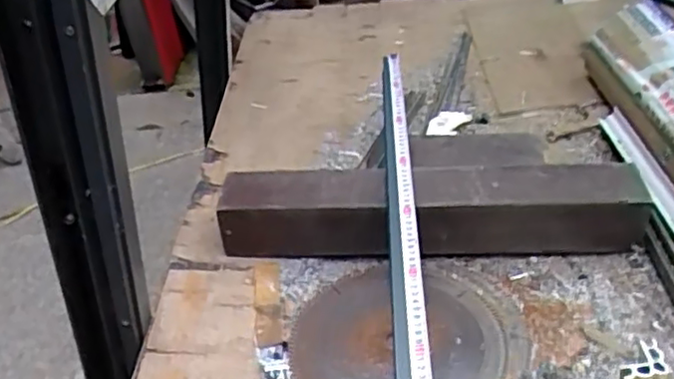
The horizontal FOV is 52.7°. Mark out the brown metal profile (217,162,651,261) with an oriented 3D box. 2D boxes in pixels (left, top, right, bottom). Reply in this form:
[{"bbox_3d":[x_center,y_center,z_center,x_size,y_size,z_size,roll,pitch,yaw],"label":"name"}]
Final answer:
[{"bbox_3d":[0.116,0.024,0.884,0.519,0.094,0.092,-5,37,4],"label":"brown metal profile"}]

